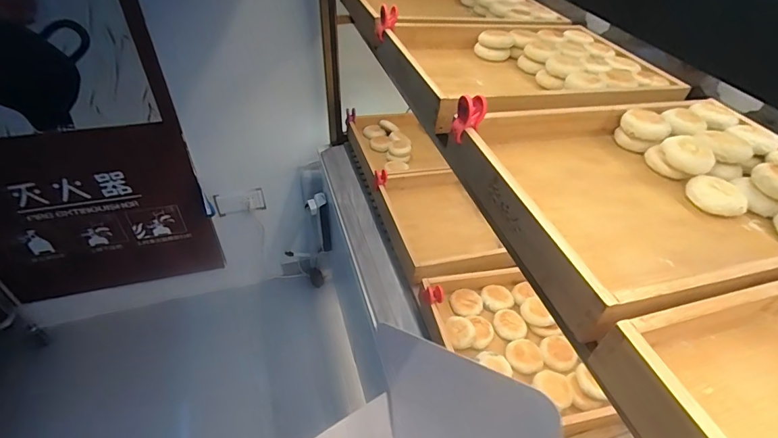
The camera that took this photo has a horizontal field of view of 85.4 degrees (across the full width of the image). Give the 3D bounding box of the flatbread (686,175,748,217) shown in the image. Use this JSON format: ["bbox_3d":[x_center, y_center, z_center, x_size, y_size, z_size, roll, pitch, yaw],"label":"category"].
[{"bbox_3d":[0.393,-0.030,0.505,0.050,0.024,0.050,2,43,-1],"label":"flatbread"}]

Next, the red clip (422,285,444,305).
[{"bbox_3d":[0.078,0.134,0.748,0.036,0.024,0.029,-20,48,-23],"label":"red clip"}]

